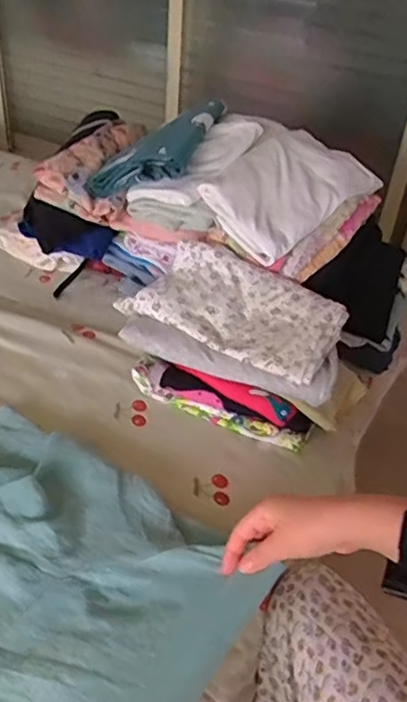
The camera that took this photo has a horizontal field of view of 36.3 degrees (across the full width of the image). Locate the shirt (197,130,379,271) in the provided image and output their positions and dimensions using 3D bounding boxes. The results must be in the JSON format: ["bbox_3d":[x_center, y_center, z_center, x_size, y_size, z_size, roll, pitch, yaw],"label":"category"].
[{"bbox_3d":[0.126,-0.253,0.929,0.270,0.034,0.172,-36,76,-29],"label":"shirt"}]

